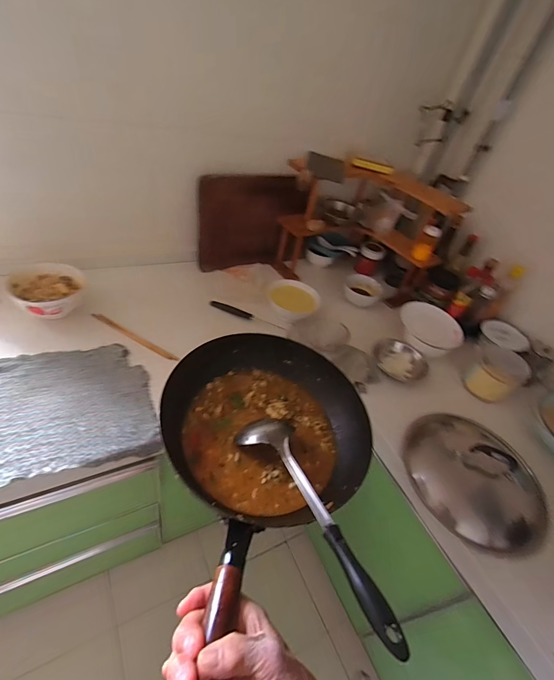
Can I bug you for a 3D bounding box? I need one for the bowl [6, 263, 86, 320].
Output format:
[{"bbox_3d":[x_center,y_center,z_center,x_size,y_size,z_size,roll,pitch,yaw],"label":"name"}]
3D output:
[{"bbox_3d":[-0.563,-0.124,0.873,0.151,0.079,0.188,-28,51,-29],"label":"bowl"}]

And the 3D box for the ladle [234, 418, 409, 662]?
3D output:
[{"bbox_3d":[0.032,0.210,0.428,0.075,0.070,0.308,-16,46,-18],"label":"ladle"}]

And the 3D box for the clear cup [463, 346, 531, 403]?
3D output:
[{"bbox_3d":[0.577,0.095,0.921,0.111,0.108,0.115,1,43,-1],"label":"clear cup"}]

